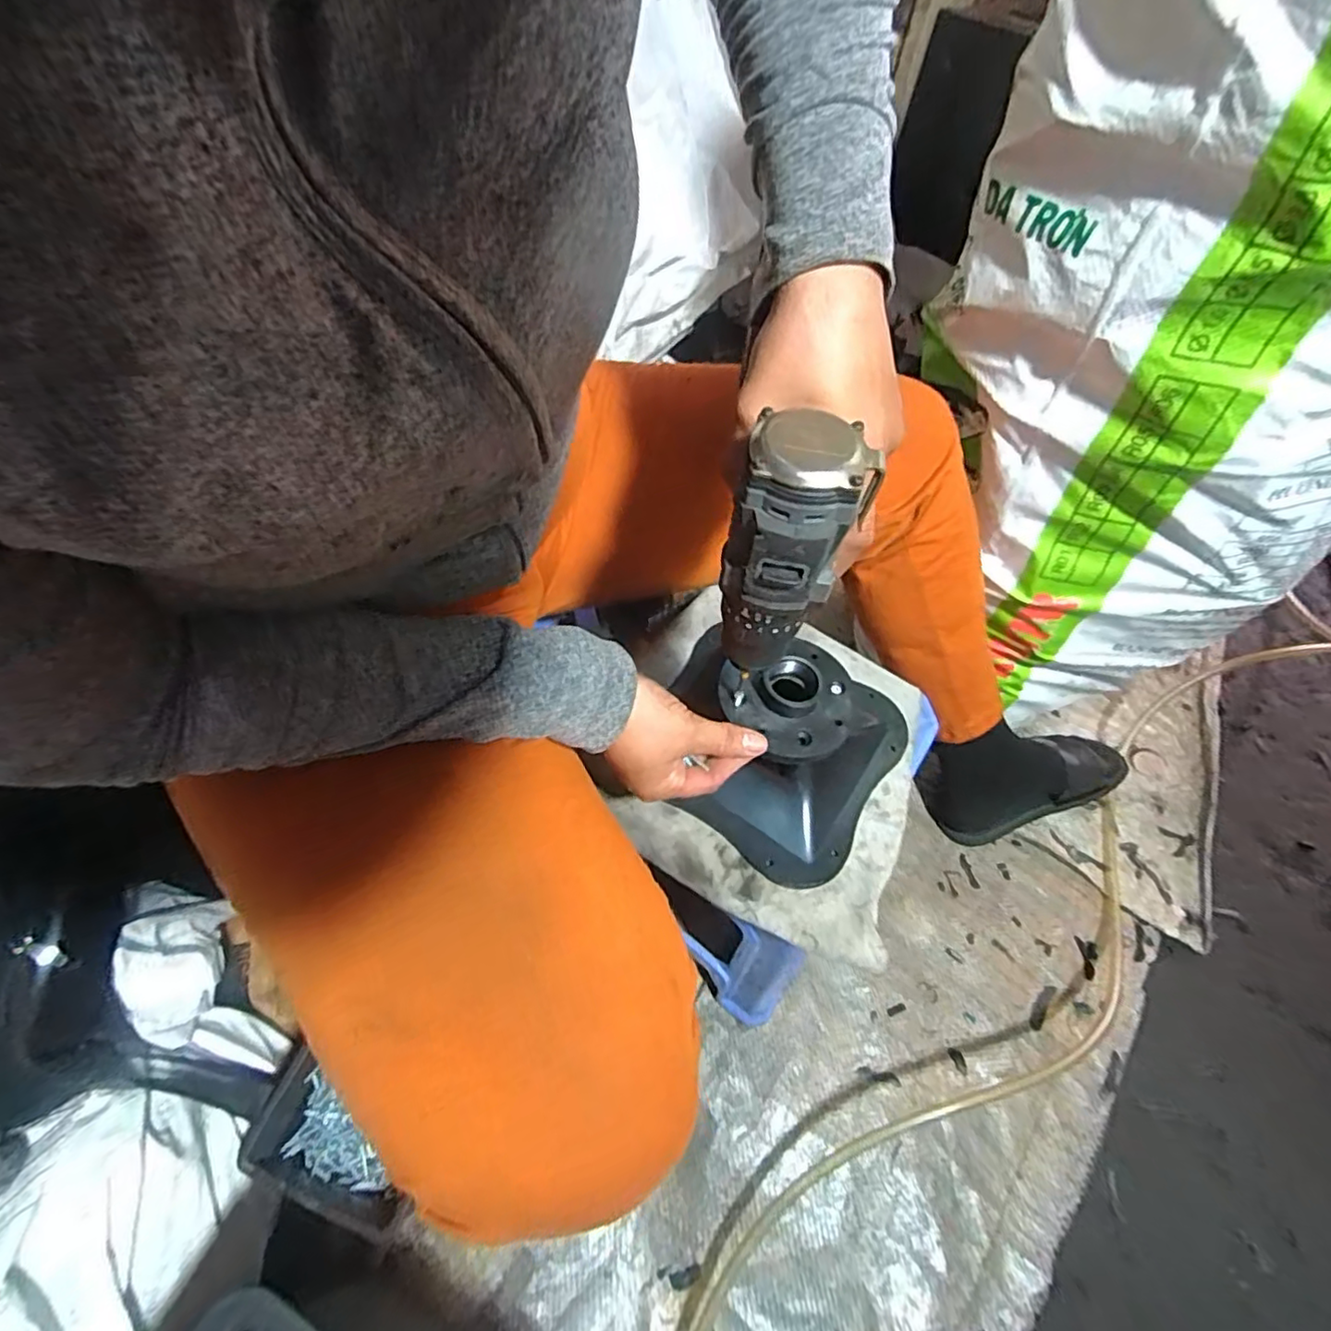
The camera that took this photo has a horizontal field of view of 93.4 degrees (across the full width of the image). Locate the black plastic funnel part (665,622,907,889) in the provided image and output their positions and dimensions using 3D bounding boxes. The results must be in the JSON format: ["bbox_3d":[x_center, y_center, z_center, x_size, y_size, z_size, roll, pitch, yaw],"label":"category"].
[{"bbox_3d":[0.093,0.040,0.457,0.158,0.085,0.175,32,61,14],"label":"black plastic funnel part"}]

